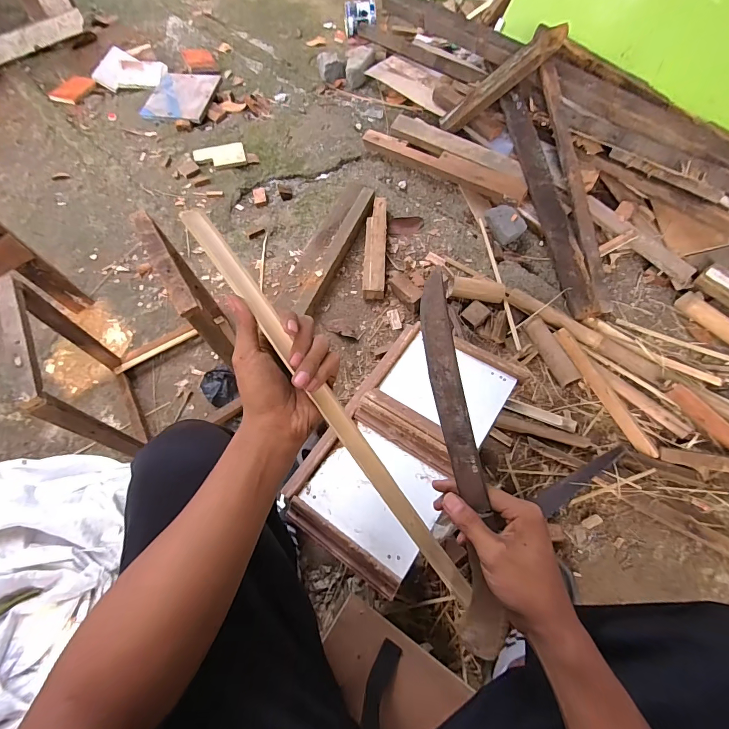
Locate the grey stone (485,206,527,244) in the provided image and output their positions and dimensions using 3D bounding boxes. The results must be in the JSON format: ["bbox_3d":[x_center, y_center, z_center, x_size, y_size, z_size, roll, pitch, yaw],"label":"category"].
[{"bbox_3d":[0.413,-0.408,1.080,0.084,0.073,0.120,-13,66,-5],"label":"grey stone"}]

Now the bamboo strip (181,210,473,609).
[{"bbox_3d":[-0.022,0.054,0.345,0.020,0.014,0.442,-37,99,-16],"label":"bamboo strip"}]

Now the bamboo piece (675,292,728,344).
[{"bbox_3d":[0.871,-0.105,0.918,0.044,0.043,0.188,-33,68,-13],"label":"bamboo piece"}]

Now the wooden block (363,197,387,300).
[{"bbox_3d":[0.032,-0.337,1.064,0.058,0.051,0.346,2,65,3],"label":"wooden block"}]

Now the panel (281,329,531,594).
[{"bbox_3d":[0.059,0.103,0.538,0.194,0.047,0.366,32,70,15],"label":"panel"}]

